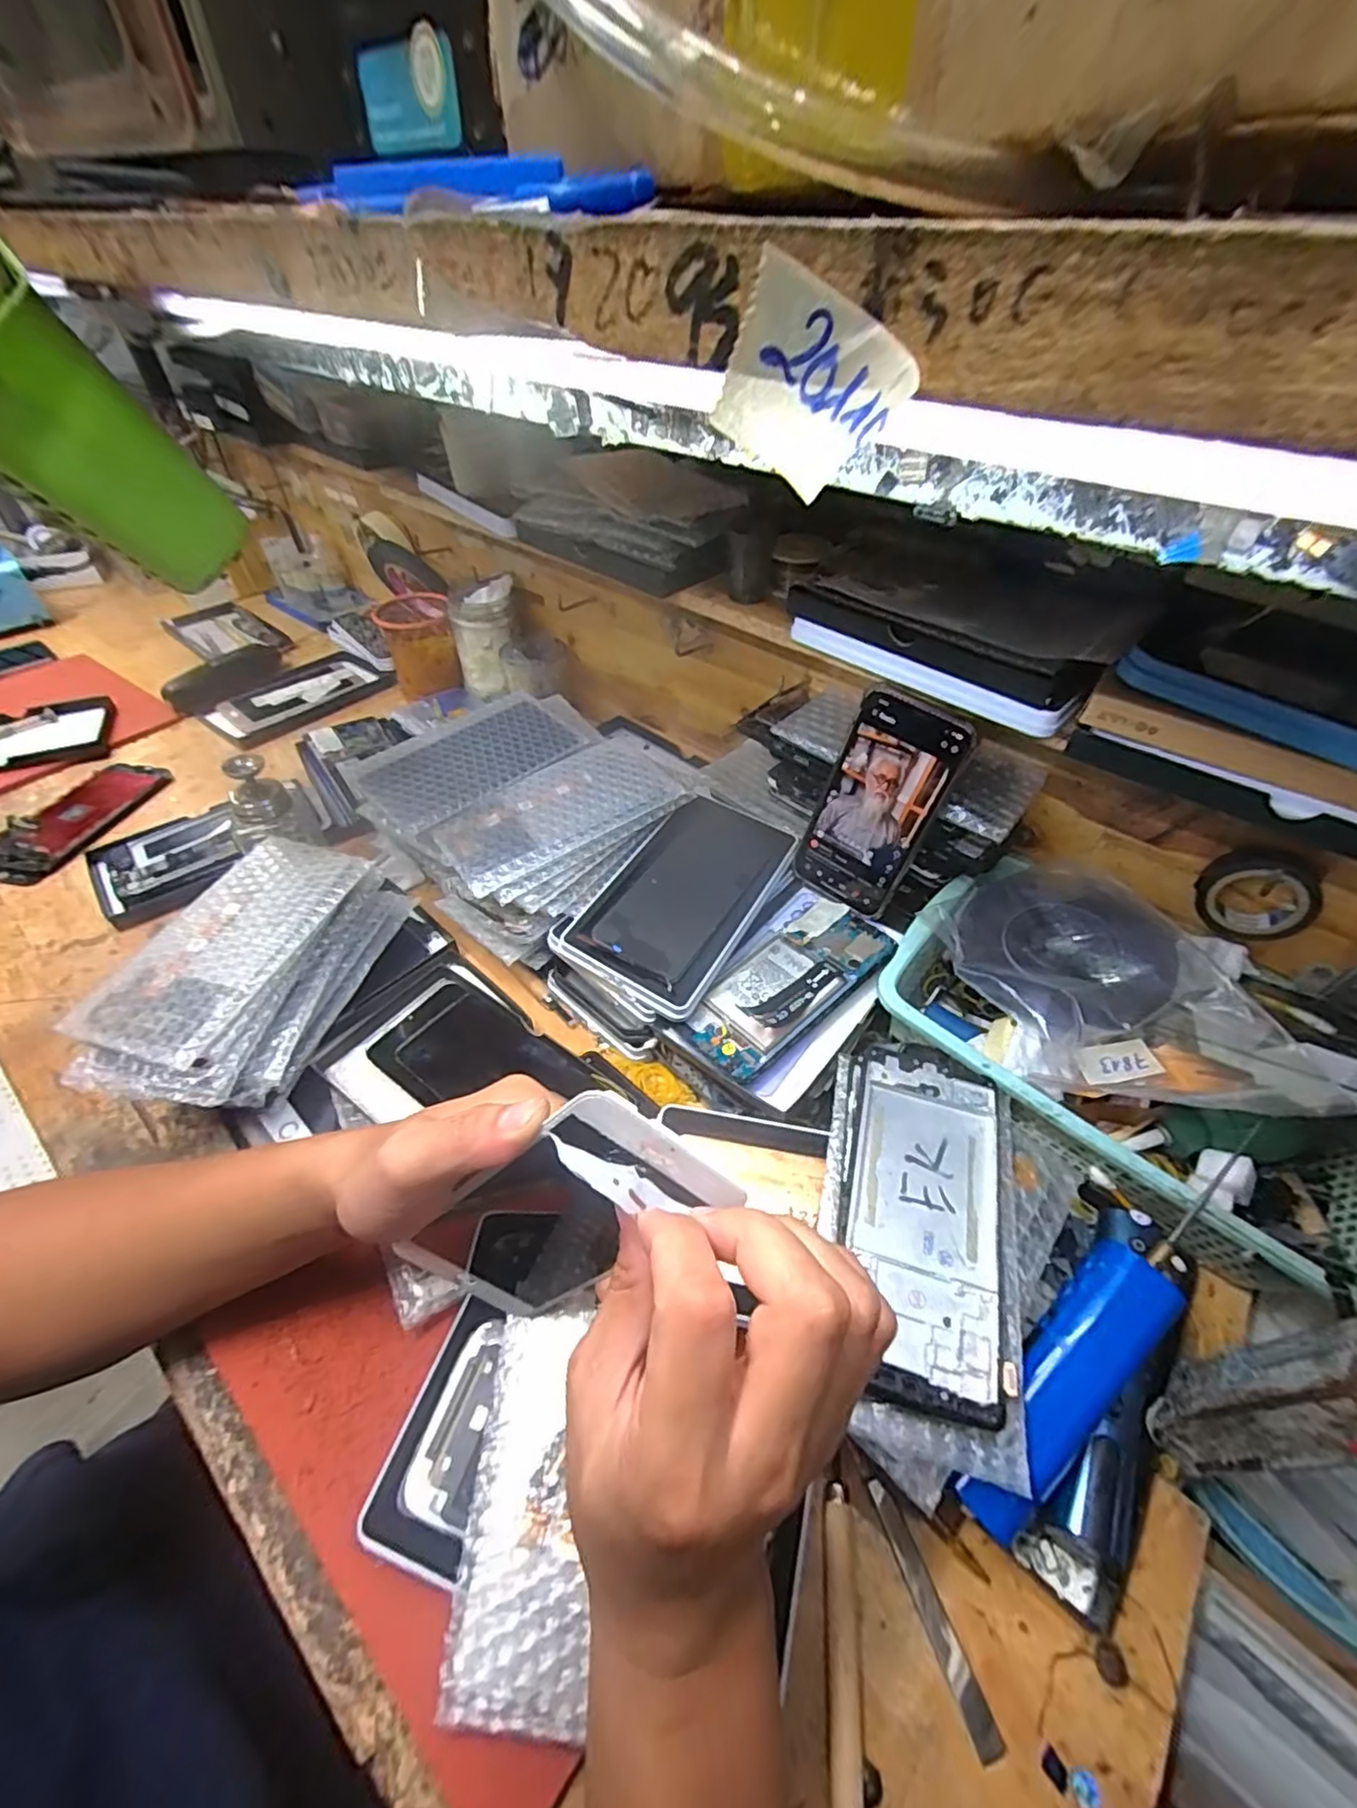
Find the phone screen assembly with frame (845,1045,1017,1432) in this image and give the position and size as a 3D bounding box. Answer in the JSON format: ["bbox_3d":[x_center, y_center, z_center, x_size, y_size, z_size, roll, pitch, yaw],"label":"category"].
[{"bbox_3d":[0.122,0.148,0.312,0.075,0.010,0.159,12,51,9],"label":"phone screen assembly with frame"}]

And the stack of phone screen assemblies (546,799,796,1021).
[{"bbox_3d":[0.002,-0.011,0.468,0.110,0.019,0.183,28,56,17],"label":"stack of phone screen assemblies"}]

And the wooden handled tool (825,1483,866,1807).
[{"bbox_3d":[0.067,0.306,0.256,0.014,0.011,0.106,7,47,5],"label":"wooden handled tool"}]

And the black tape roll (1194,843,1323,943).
[{"bbox_3d":[0.353,-0.005,0.393,0.056,0.061,0.026,27,52,22],"label":"black tape roll"}]

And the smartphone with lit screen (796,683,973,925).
[{"bbox_3d":[0.136,-0.065,0.442,0.072,0.151,0.007,33,38,20],"label":"smartphone with lit screen"}]

